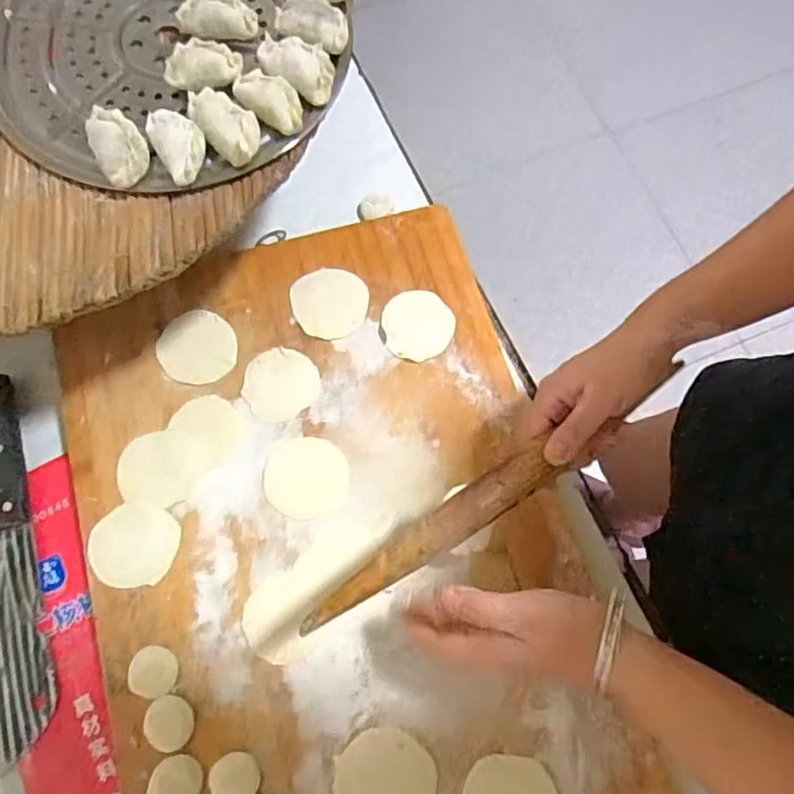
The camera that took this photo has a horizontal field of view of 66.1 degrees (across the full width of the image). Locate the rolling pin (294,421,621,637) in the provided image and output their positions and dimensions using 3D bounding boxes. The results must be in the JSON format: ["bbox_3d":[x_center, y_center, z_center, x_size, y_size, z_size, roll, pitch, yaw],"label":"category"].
[{"bbox_3d":[0.072,0.061,0.412,0.306,0.020,0.026,-31,76,-15],"label":"rolling pin"}]

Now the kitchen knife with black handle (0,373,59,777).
[{"bbox_3d":[-0.321,0.131,0.472,0.077,0.015,0.289,-17,74,-5],"label":"kitchen knife with black handle"}]

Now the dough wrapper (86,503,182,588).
[{"bbox_3d":[-0.203,0.114,0.470,0.064,0.004,0.061,9,73,-2],"label":"dough wrapper"}]

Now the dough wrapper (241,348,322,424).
[{"bbox_3d":[-0.099,-0.011,0.515,0.063,0.004,0.061,0,73,0],"label":"dough wrapper"}]

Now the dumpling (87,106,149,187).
[{"bbox_3d":[-0.183,-0.165,0.403,0.032,0.023,0.053,-32,76,-11],"label":"dumpling"}]

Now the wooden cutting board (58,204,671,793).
[{"bbox_3d":[-0.043,0.122,0.473,0.359,0.021,0.547,-16,74,-4],"label":"wooden cutting board"}]

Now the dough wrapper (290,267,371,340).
[{"bbox_3d":[-0.060,-0.083,0.538,0.066,0.004,0.062,3,74,1],"label":"dough wrapper"}]

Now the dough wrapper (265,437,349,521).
[{"bbox_3d":[-0.073,0.065,0.494,0.066,0.004,0.064,7,72,-4],"label":"dough wrapper"}]

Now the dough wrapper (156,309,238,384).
[{"bbox_3d":[-0.172,-0.042,0.526,0.064,0.005,0.065,0,74,0],"label":"dough wrapper"}]

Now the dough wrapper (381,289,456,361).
[{"bbox_3d":[0.017,-0.064,0.526,0.061,0.004,0.061,1,74,-2],"label":"dough wrapper"}]

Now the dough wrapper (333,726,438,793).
[{"bbox_3d":[-0.008,0.270,0.431,0.069,0.004,0.062,2,74,1],"label":"dough wrapper"}]

